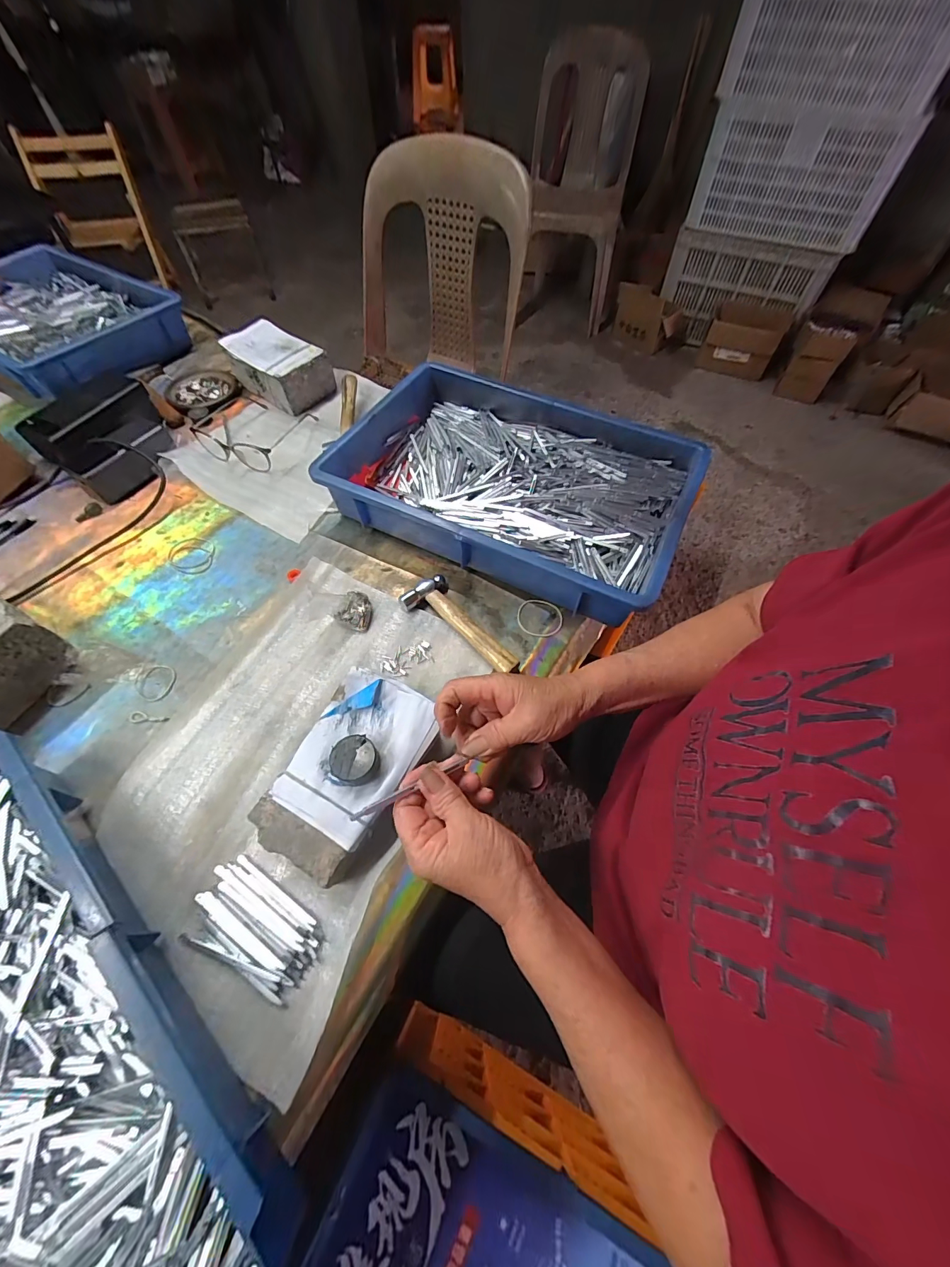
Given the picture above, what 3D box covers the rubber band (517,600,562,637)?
[{"bbox_3d":[0.078,-0.018,0.505,0.054,0.004,0.048,16,66,5],"label":"rubber band"}]

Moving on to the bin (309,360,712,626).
[{"bbox_3d":[0.048,-0.197,0.562,0.425,0.087,0.278,25,62,13],"label":"bin"}]

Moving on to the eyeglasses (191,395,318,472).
[{"bbox_3d":[-0.351,-0.329,0.658,0.180,0.042,0.158,20,61,10],"label":"eyeglasses"}]

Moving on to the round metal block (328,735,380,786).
[{"bbox_3d":[-0.102,0.108,0.359,0.037,0.020,0.038,0,60,-1],"label":"round metal block"}]

